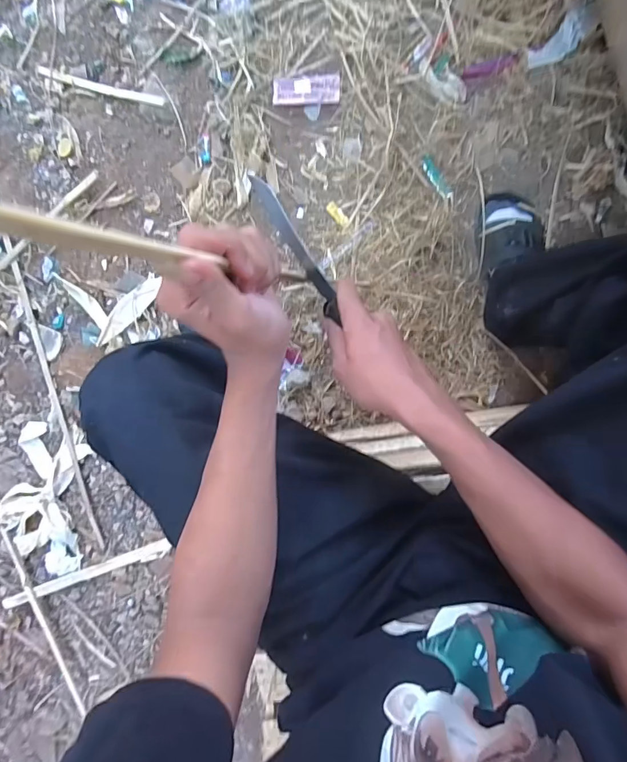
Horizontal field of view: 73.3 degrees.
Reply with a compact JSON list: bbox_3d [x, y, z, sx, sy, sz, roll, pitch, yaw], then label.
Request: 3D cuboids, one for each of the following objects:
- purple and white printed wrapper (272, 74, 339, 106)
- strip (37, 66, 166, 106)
[{"bbox_3d":[-0.013,-0.548,0.791,0.124,0.008,0.051,3,98,9],"label":"purple and white printed wrapper"},{"bbox_3d":[-0.436,-0.603,0.862,0.288,0.012,0.018,18,100,7],"label":"strip"}]

